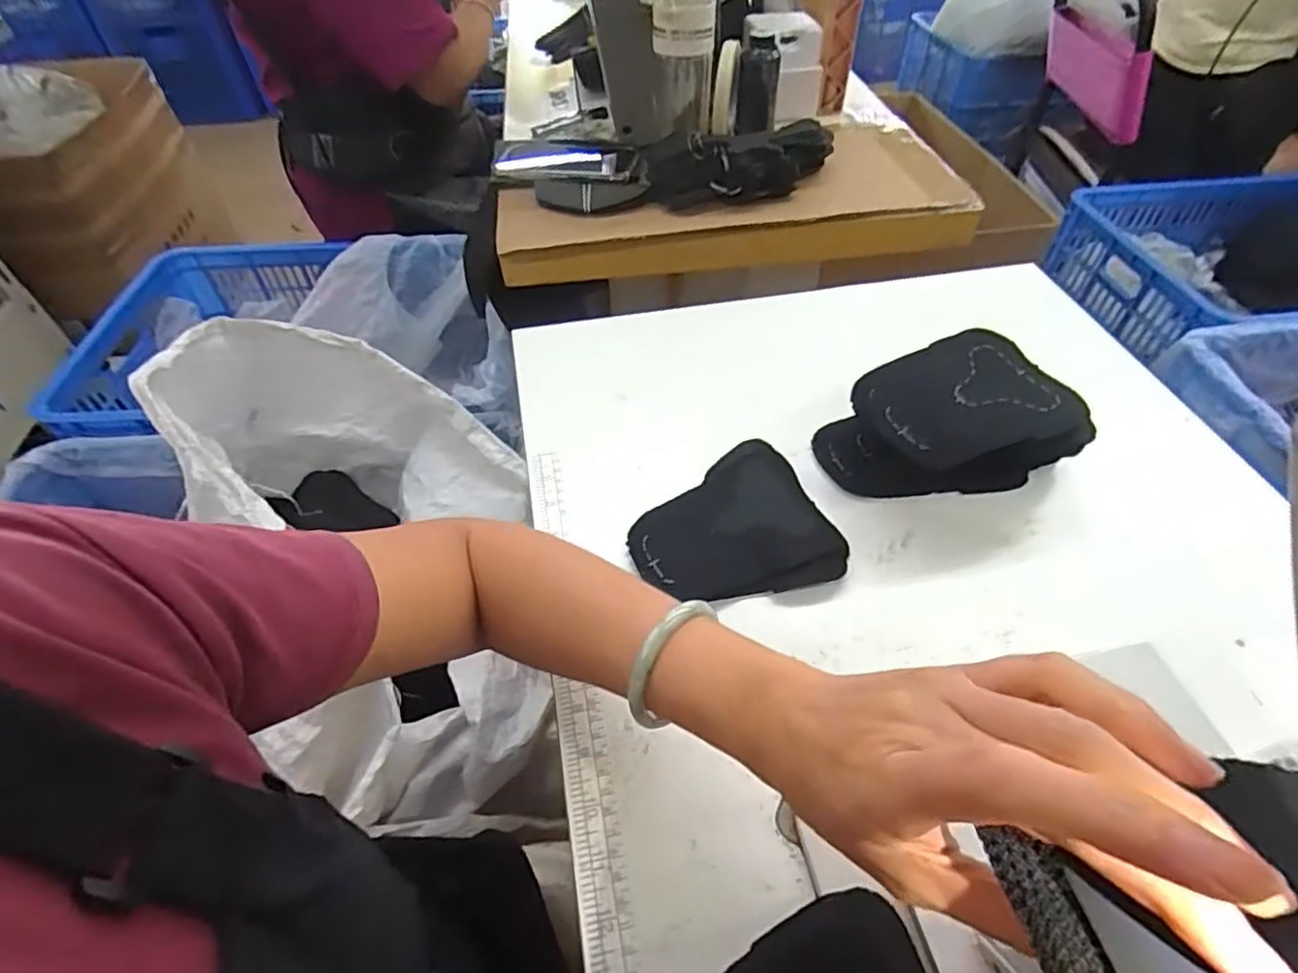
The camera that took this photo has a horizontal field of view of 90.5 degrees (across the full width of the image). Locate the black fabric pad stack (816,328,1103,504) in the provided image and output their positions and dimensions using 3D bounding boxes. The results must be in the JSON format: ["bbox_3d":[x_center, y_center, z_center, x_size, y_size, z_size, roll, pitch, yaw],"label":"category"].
[{"bbox_3d":[0.214,-0.042,0.468,0.157,0.076,0.106,-14,51,-10],"label":"black fabric pad stack"}]

